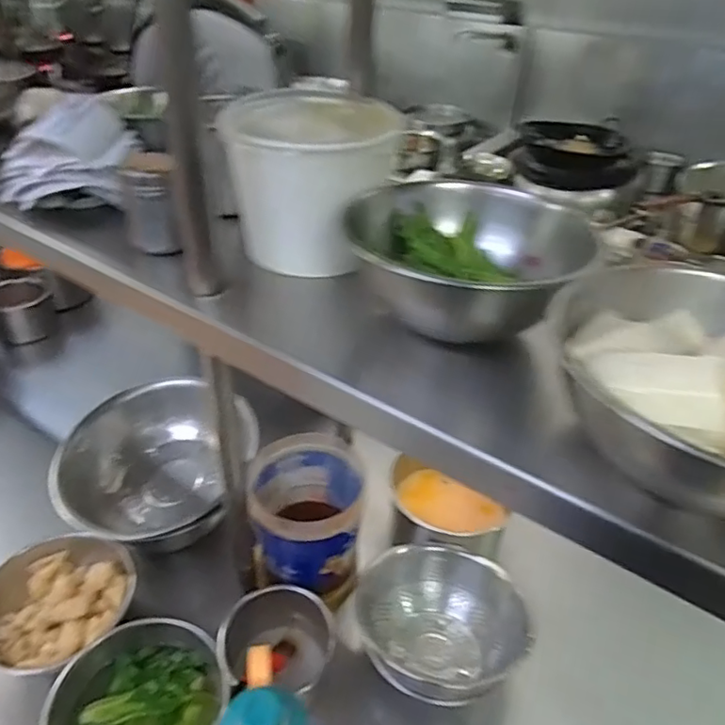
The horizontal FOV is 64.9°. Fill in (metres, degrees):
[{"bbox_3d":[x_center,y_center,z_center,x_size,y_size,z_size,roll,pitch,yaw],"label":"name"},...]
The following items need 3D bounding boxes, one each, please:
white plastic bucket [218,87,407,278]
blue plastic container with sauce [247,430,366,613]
[{"bbox_3d":[-0.043,-0.146,0.467,0.123,0.111,0.122,-1,37,-7],"label":"white plastic bucket"},{"bbox_3d":[-0.073,0.201,0.729,0.127,0.166,0.156,-1,37,-7],"label":"blue plastic container with sauce"}]

